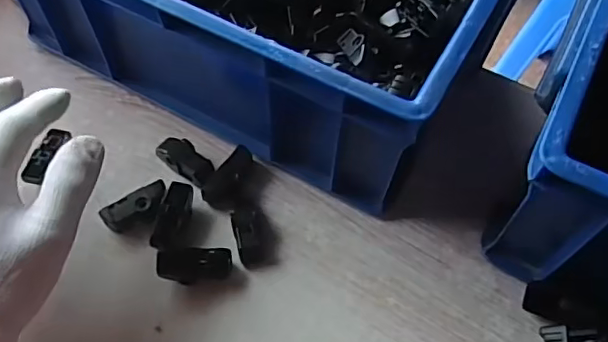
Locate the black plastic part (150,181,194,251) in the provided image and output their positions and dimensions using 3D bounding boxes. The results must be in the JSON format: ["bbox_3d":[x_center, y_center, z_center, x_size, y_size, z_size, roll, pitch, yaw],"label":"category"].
[{"bbox_3d":[-0.088,0.031,0.379,0.020,0.012,0.046,14,60,5],"label":"black plastic part"}]

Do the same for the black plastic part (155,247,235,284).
[{"bbox_3d":[-0.071,0.061,0.367,0.047,0.013,0.021,0,59,-3],"label":"black plastic part"}]

